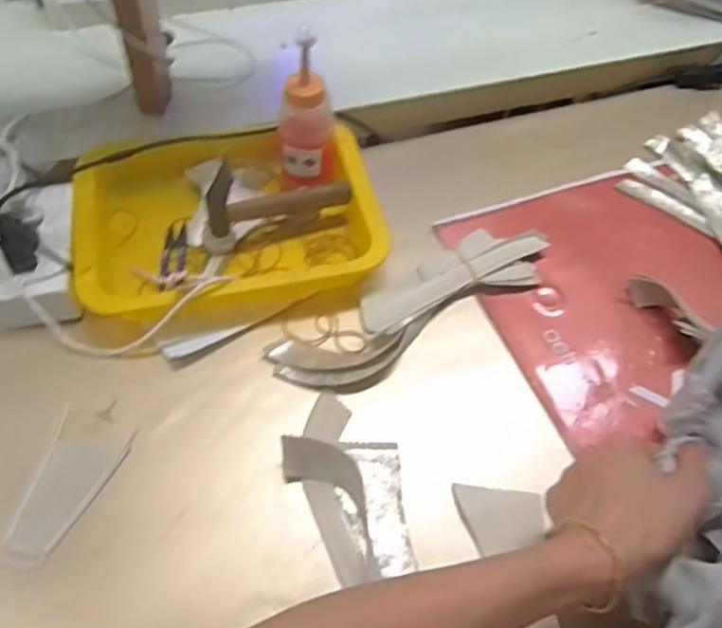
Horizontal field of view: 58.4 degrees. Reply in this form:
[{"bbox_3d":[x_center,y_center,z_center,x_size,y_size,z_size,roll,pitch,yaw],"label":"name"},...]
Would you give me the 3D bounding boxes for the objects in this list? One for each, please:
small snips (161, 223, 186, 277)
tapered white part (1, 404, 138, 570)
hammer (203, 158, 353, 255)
[{"bbox_3d":[-0.167,-0.052,0.572,0.020,0.012,0.075,-1,56,-6],"label":"small snips"},{"bbox_3d":[-0.209,0.125,0.455,0.056,0.004,0.104,14,55,4],"label":"tapered white part"},{"bbox_3d":[-0.072,-0.101,0.565,0.135,0.089,0.021,-16,59,-16],"label":"hammer"}]

